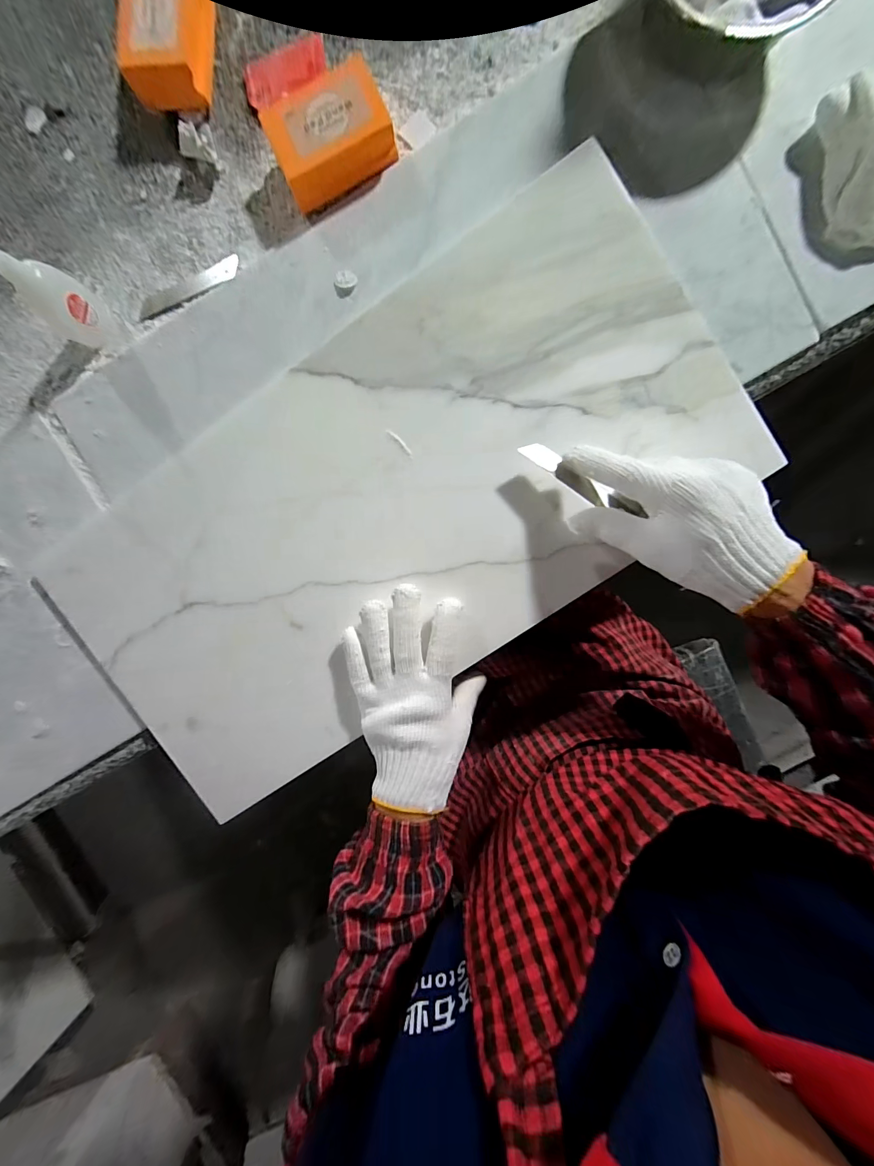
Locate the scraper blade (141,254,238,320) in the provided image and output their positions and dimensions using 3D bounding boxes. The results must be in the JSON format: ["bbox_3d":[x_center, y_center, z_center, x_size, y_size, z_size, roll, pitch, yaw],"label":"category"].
[{"bbox_3d":[-0.222,-0.264,0.339,0.099,0.004,0.021,-22,93,4],"label":"scraper blade"}]

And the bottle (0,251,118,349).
[{"bbox_3d":[-0.308,-0.228,0.297,0.033,0.093,0.044,33,95,0],"label":"bottle"}]

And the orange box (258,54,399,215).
[{"bbox_3d":[-0.085,-0.356,0.302,0.090,0.030,0.053,-26,93,4],"label":"orange box"}]

